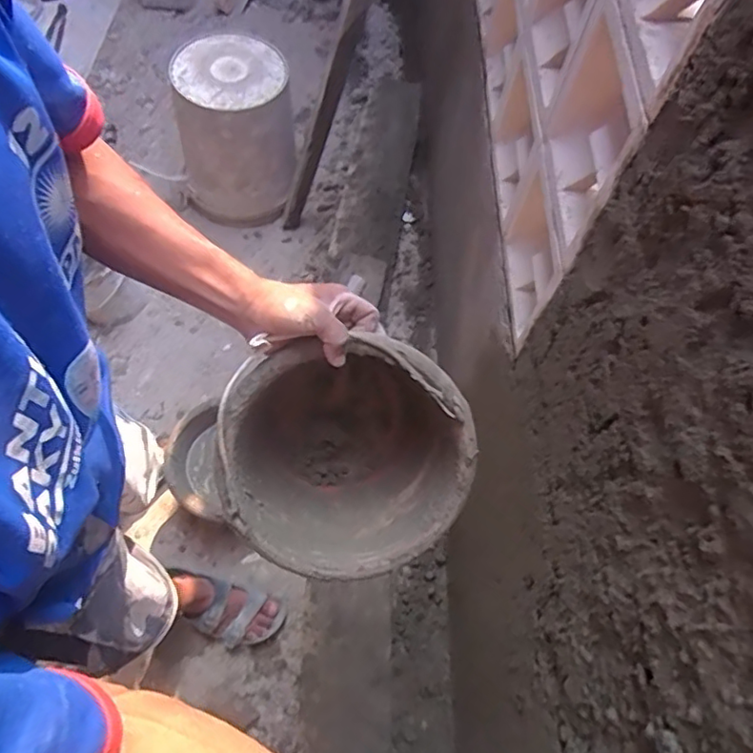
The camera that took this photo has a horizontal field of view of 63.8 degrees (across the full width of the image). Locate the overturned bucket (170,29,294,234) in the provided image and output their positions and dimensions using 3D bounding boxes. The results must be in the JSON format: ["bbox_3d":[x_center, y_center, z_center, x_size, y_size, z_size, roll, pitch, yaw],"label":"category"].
[{"bbox_3d":[-0.350,-0.595,1.494,0.272,0.353,0.258,1,65,-2],"label":"overturned bucket"}]

